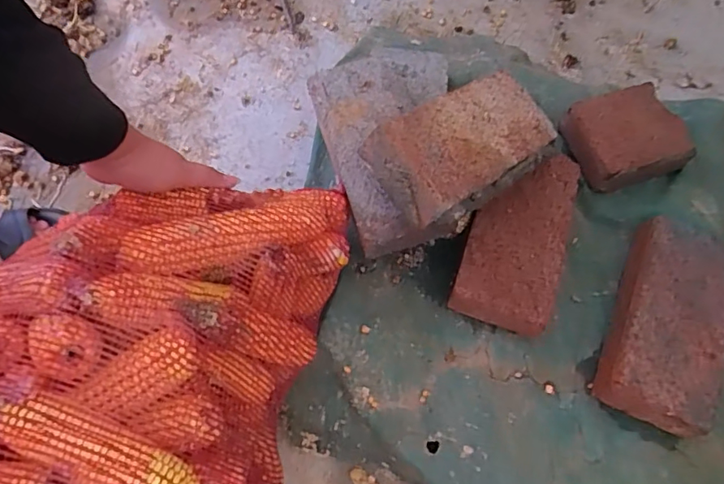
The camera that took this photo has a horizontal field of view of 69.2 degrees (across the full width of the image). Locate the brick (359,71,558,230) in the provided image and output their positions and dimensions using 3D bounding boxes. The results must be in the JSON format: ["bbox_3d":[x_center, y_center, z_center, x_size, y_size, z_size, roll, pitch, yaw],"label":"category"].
[{"bbox_3d":[0.117,-0.111,0.587,0.241,0.053,0.109,-32,82,-34],"label":"brick"}]

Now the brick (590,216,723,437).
[{"bbox_3d":[0.356,0.091,0.611,0.124,0.057,0.235,24,70,10],"label":"brick"}]

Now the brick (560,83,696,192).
[{"bbox_3d":[0.338,-0.137,0.678,0.134,0.051,0.115,-16,70,-8],"label":"brick"}]

